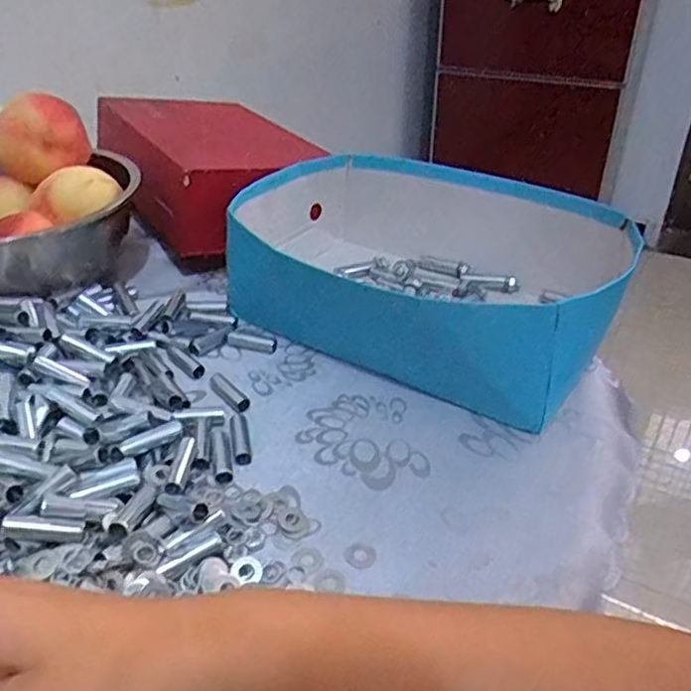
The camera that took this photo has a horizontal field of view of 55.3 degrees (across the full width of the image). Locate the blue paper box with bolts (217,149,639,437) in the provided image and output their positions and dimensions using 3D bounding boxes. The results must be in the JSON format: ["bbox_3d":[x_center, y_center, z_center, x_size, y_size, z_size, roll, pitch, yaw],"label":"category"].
[{"bbox_3d":[0.062,-0.066,0.548,0.298,0.093,0.220,15,37,19],"label":"blue paper box with bolts"}]

